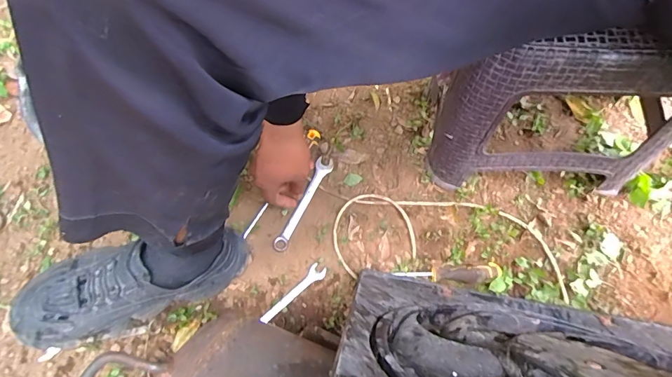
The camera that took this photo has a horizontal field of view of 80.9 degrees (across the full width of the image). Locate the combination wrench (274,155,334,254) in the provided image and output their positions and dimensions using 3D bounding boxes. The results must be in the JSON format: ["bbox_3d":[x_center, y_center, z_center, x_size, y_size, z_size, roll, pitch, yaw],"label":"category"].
[{"bbox_3d":[-0.054,0.024,0.653,0.026,0.009,0.175,25,75,10],"label":"combination wrench"}]

